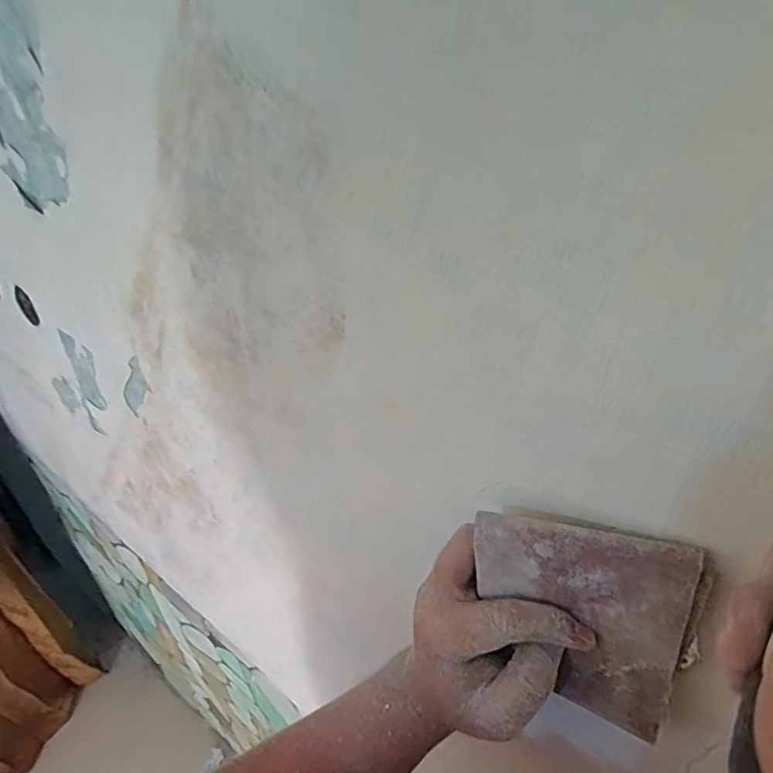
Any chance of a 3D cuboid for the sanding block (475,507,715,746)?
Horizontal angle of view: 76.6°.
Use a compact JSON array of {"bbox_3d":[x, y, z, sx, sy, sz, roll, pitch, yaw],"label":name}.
[{"bbox_3d":[0.099,0.121,0.254,0.101,0.122,0.009,7,28,28],"label":"sanding block"}]

